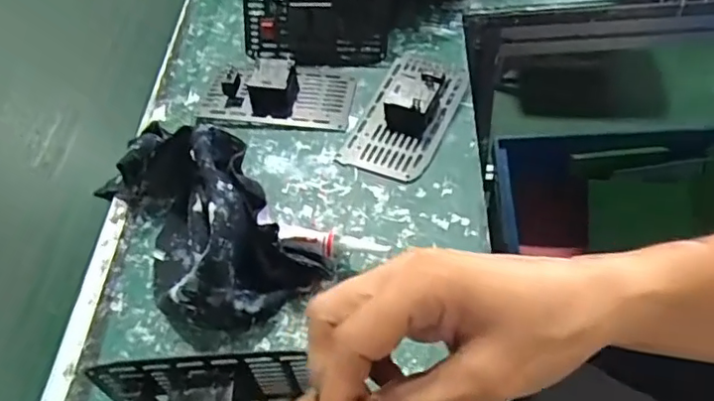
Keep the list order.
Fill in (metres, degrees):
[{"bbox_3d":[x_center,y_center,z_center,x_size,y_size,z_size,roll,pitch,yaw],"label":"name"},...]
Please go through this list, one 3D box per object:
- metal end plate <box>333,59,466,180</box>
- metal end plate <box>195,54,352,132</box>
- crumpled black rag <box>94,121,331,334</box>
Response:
[{"bbox_3d":[0.041,-0.080,0.484,0.072,0.030,0.133,16,56,18],"label":"metal end plate"},{"bbox_3d":[-0.071,-0.103,0.514,0.130,0.026,0.085,3,53,8],"label":"metal end plate"},{"bbox_3d":[-0.117,0.004,0.412,0.103,0.067,0.180,-31,56,-18],"label":"crumpled black rag"}]

